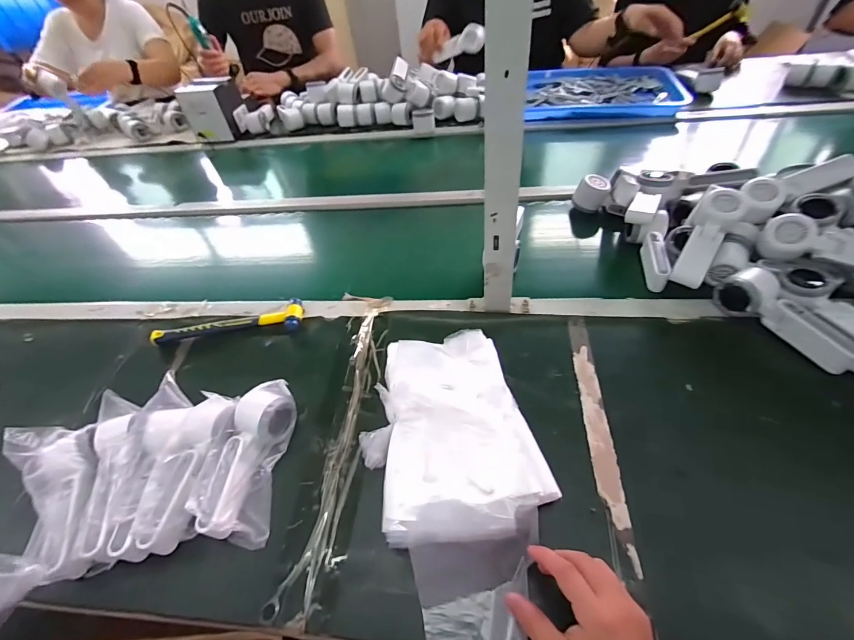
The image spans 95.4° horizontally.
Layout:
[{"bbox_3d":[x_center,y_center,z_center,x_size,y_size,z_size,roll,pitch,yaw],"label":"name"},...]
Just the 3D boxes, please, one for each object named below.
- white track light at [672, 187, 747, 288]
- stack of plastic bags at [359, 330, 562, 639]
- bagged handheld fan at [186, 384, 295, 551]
[{"bbox_3d":[0.413,-0.120,0.573,0.056,0.050,0.169,25,77,24],"label":"white track light"},{"bbox_3d":[0.033,0.156,0.418,0.181,0.081,0.306,-15,51,-6],"label":"stack of plastic bags"},{"bbox_3d":[-0.209,0.167,0.465,0.069,0.065,0.177,-2,48,6],"label":"bagged handheld fan"}]

